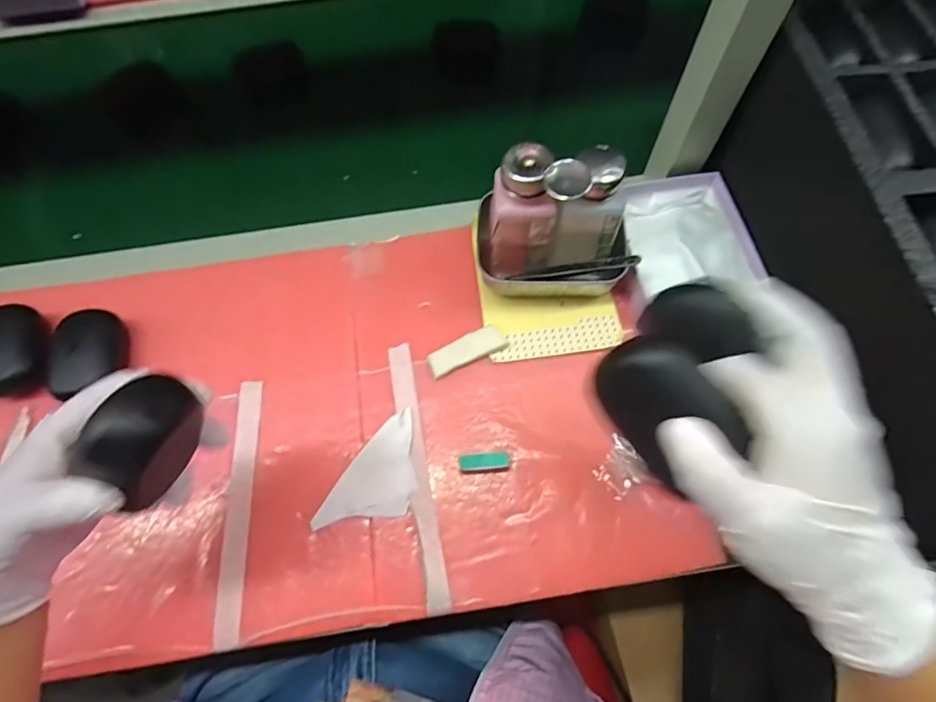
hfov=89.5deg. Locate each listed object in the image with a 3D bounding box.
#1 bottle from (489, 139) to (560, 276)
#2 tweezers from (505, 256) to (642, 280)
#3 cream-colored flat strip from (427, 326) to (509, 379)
[{"bbox_3d":[0.044,-0.111,0.405,0.058,0.133,0.051,0,69,3],"label":"bottle"},{"bbox_3d":[0.093,-0.074,0.426,0.117,0.009,0.011,-6,68,17],"label":"tweezers"},{"bbox_3d":[-0.002,0.000,0.432,0.073,0.007,0.026,-24,70,-6],"label":"cream-colored flat strip"}]

